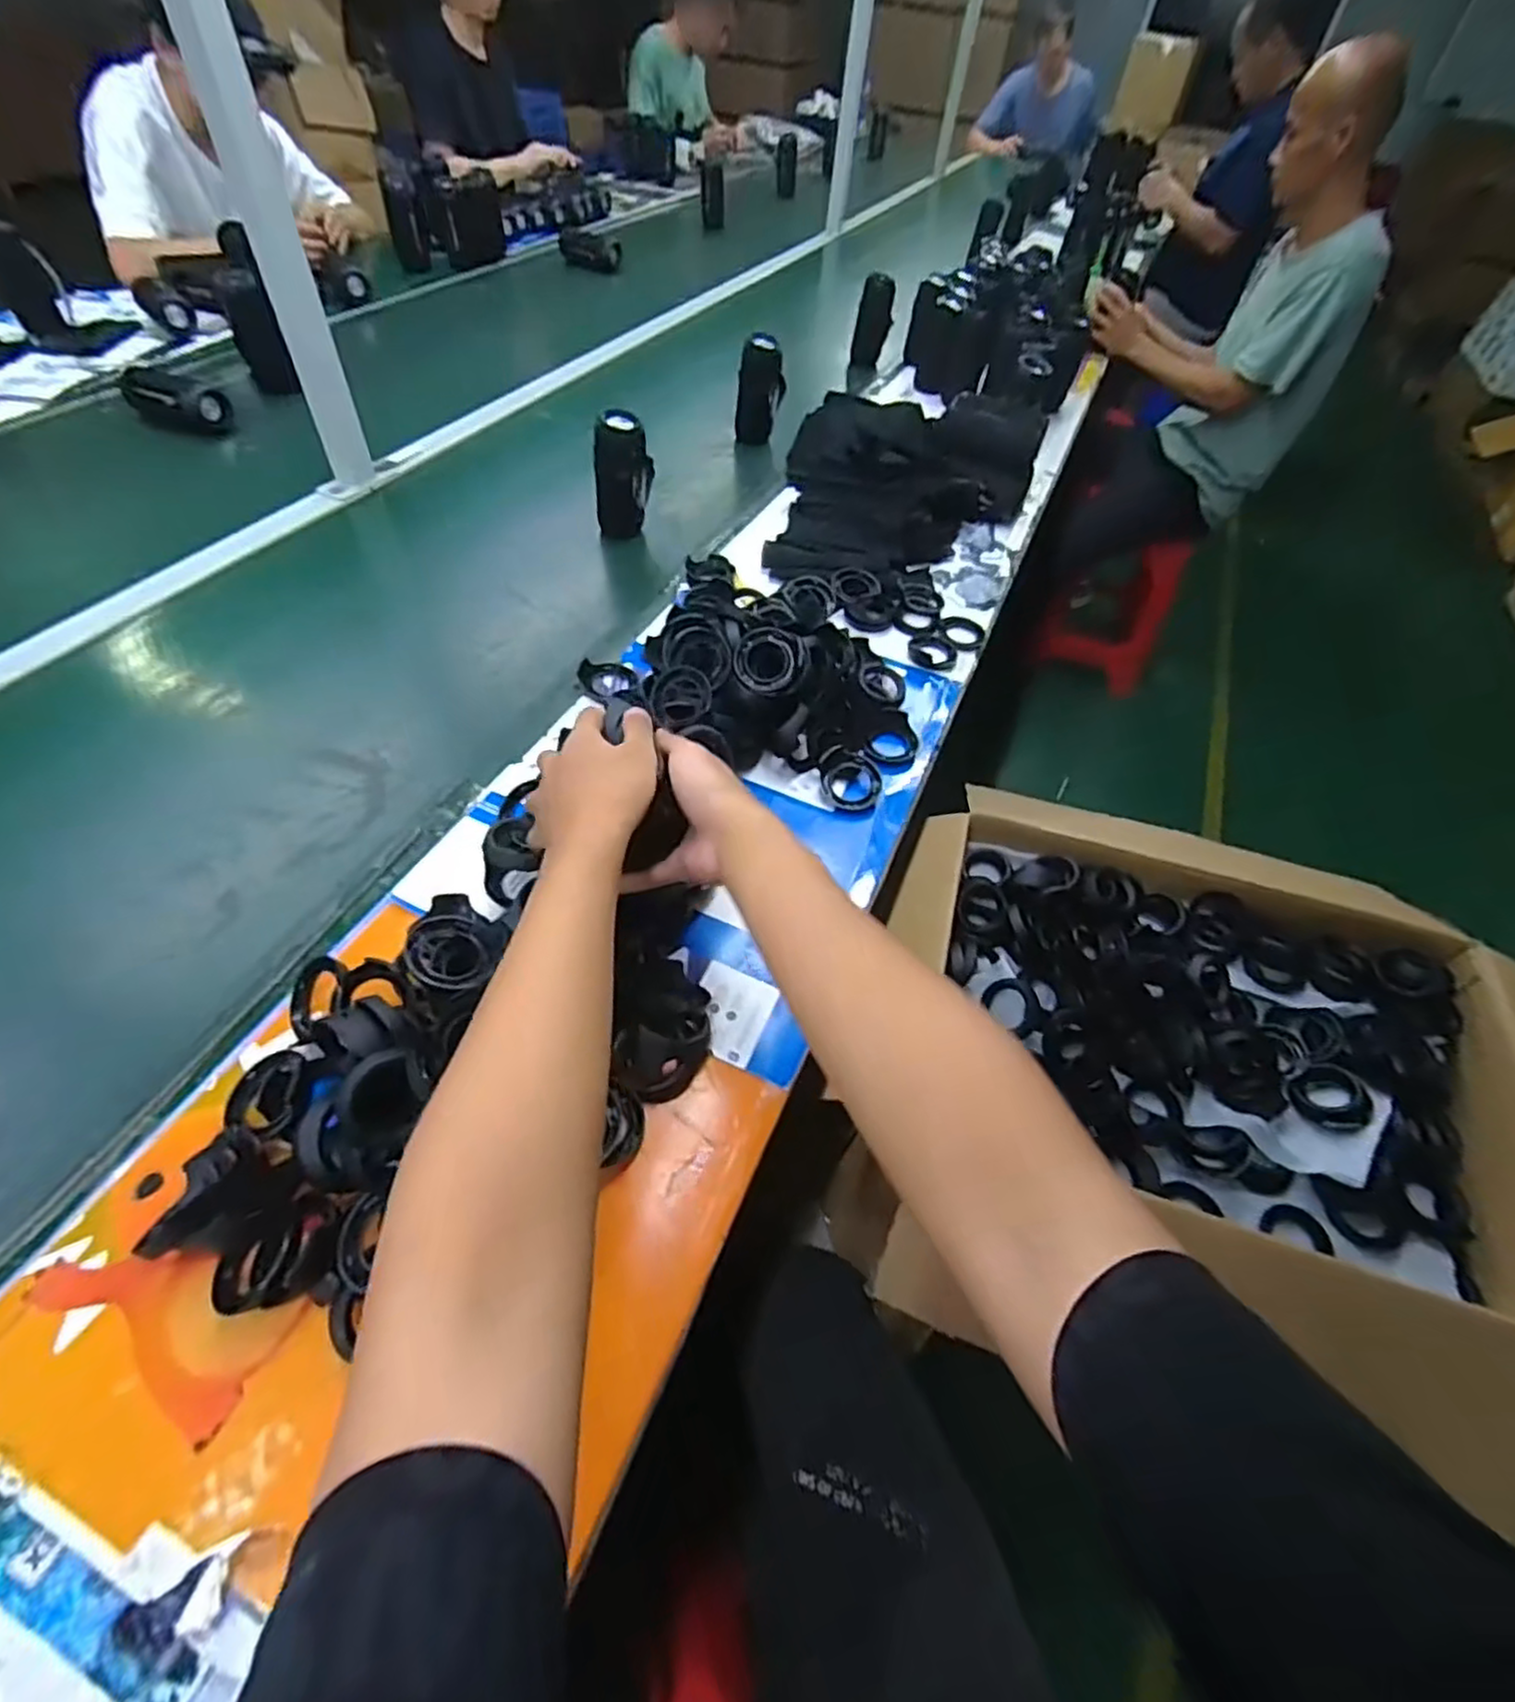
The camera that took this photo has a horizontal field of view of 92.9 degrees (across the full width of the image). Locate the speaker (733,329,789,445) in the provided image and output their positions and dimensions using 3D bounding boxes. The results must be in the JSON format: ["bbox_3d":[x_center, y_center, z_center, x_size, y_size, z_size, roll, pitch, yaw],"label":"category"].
[{"bbox_3d":[0.004,-0.768,1.213,0.080,0.148,0.054,5,51,0],"label":"speaker"}]

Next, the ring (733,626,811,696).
[{"bbox_3d":[0.014,-0.187,0.713,0.072,0.022,0.067,0,85,2],"label":"ring"}]

